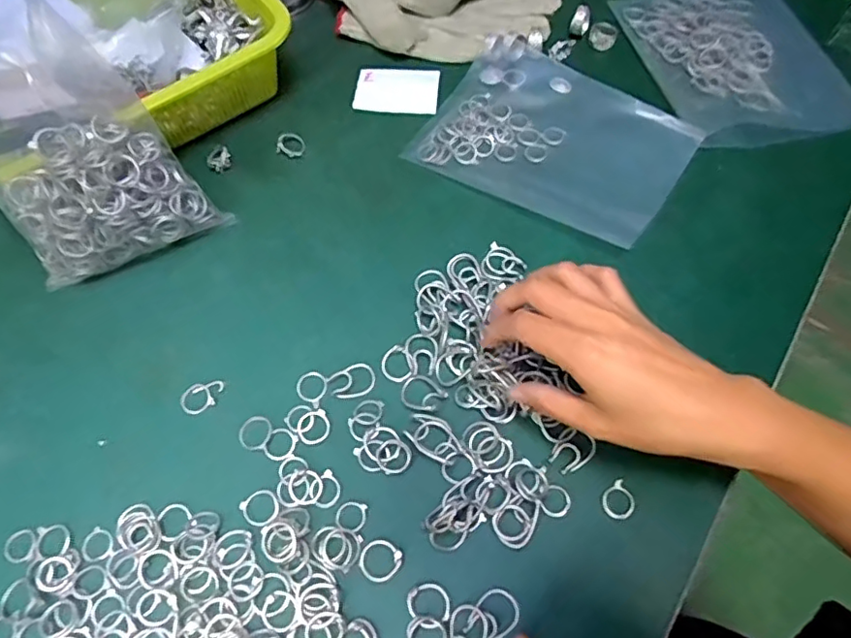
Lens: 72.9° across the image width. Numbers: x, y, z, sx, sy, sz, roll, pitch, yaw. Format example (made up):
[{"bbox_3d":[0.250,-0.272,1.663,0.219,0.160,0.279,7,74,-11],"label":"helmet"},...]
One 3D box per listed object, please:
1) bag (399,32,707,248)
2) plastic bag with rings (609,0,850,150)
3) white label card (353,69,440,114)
[{"bbox_3d":[0.105,-0.150,0.469,0.198,0.015,0.149,30,68,18],"label":"bag"},{"bbox_3d":[0.271,-0.232,0.501,0.146,0.009,0.208,-11,62,-2],"label":"plastic bag with rings"},{"bbox_3d":[-0.025,-0.205,0.515,0.075,0.004,0.053,6,63,7],"label":"white label card"}]

